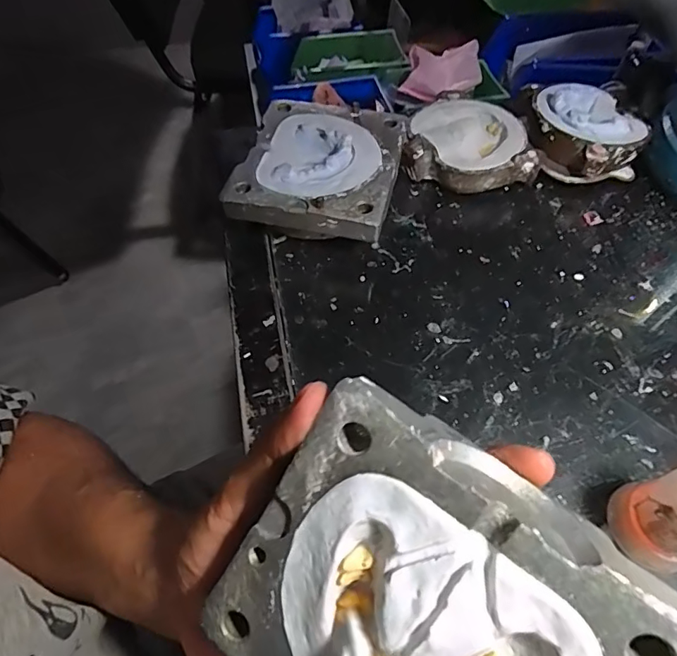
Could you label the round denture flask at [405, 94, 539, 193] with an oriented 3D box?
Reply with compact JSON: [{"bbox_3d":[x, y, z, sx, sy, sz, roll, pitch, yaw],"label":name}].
[{"bbox_3d":[0.110,-0.156,0.414,0.105,0.037,0.099,4,57,2],"label":"round denture flask"}]

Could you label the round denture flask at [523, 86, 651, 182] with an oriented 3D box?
[{"bbox_3d":[0.206,-0.164,0.416,0.094,0.044,0.100,0,57,0],"label":"round denture flask"}]

